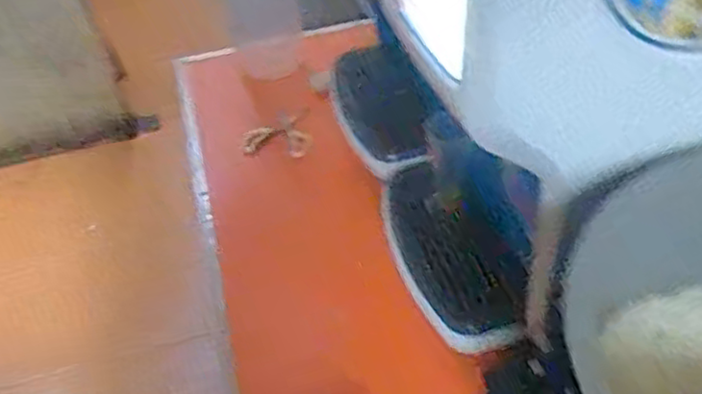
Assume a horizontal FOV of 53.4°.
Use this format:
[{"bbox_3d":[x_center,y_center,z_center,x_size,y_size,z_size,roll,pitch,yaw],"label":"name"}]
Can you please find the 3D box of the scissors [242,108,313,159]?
[{"bbox_3d":[-0.114,-0.090,1.080,0.106,0.067,0.015,-14,9,-6],"label":"scissors"}]

